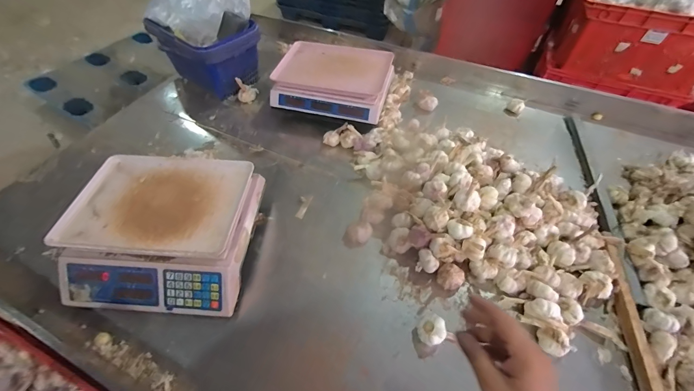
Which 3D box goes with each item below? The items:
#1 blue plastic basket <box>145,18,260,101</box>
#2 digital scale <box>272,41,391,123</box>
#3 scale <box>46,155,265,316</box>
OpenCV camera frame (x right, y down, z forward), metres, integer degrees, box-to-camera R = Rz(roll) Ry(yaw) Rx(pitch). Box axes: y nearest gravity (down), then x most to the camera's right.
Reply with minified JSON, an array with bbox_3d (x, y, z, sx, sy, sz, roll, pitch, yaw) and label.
[{"bbox_3d":[-0.463,-0.481,1.033,0.274,0.195,0.219,31,59,21],"label":"blue plastic basket"},{"bbox_3d":[-0.040,-0.363,0.945,0.338,0.089,0.247,13,54,9],"label":"digital scale"},{"bbox_3d":[-0.378,0.065,0.629,0.338,0.098,0.301,4,53,2],"label":"scale"}]

